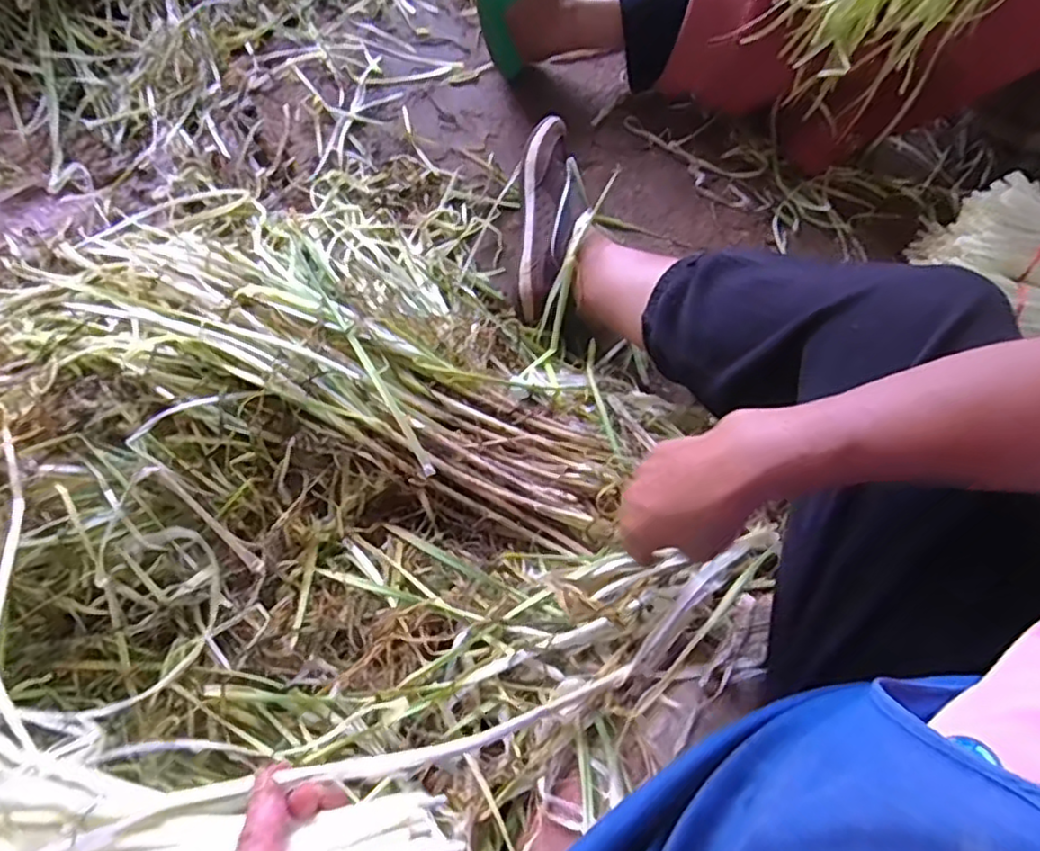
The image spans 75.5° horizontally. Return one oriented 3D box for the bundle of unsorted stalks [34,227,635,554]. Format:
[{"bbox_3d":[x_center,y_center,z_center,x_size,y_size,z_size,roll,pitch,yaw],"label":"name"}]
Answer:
[{"bbox_3d":[-0.167,-0.067,0.647,0.569,0.067,0.179,26,69,4],"label":"bundle of unsorted stalks"}]

